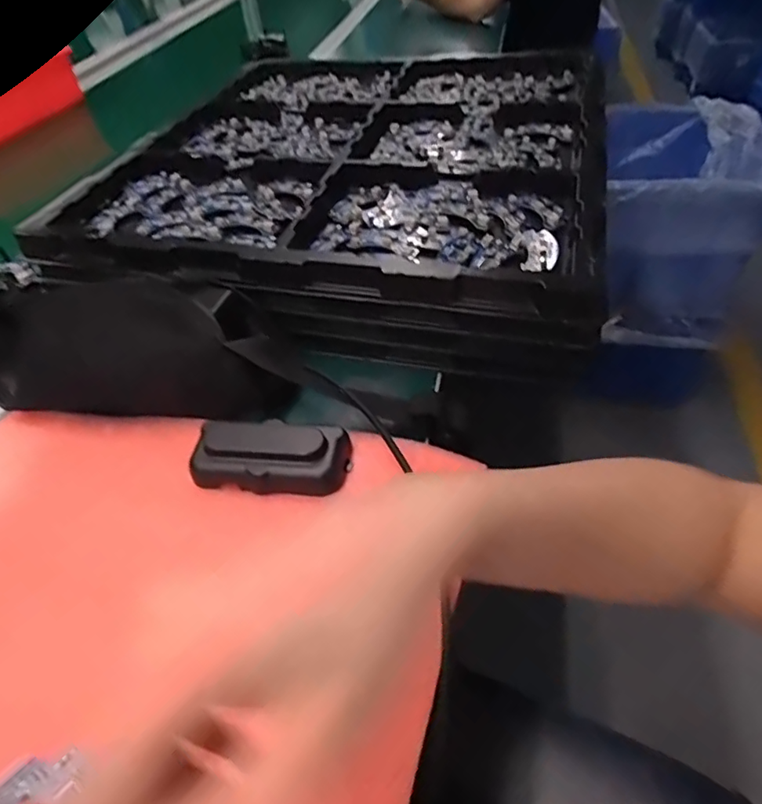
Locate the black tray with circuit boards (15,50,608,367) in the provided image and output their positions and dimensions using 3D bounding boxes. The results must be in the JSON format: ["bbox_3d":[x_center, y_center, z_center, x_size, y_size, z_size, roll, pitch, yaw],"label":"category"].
[{"bbox_3d":[-0.015,-0.262,0.619,0.493,0.081,0.518,9,47,13],"label":"black tray with circuit boards"}]

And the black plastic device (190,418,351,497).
[{"bbox_3d":[-0.076,0.036,0.376,0.103,0.024,0.045,1,46,5],"label":"black plastic device"}]

